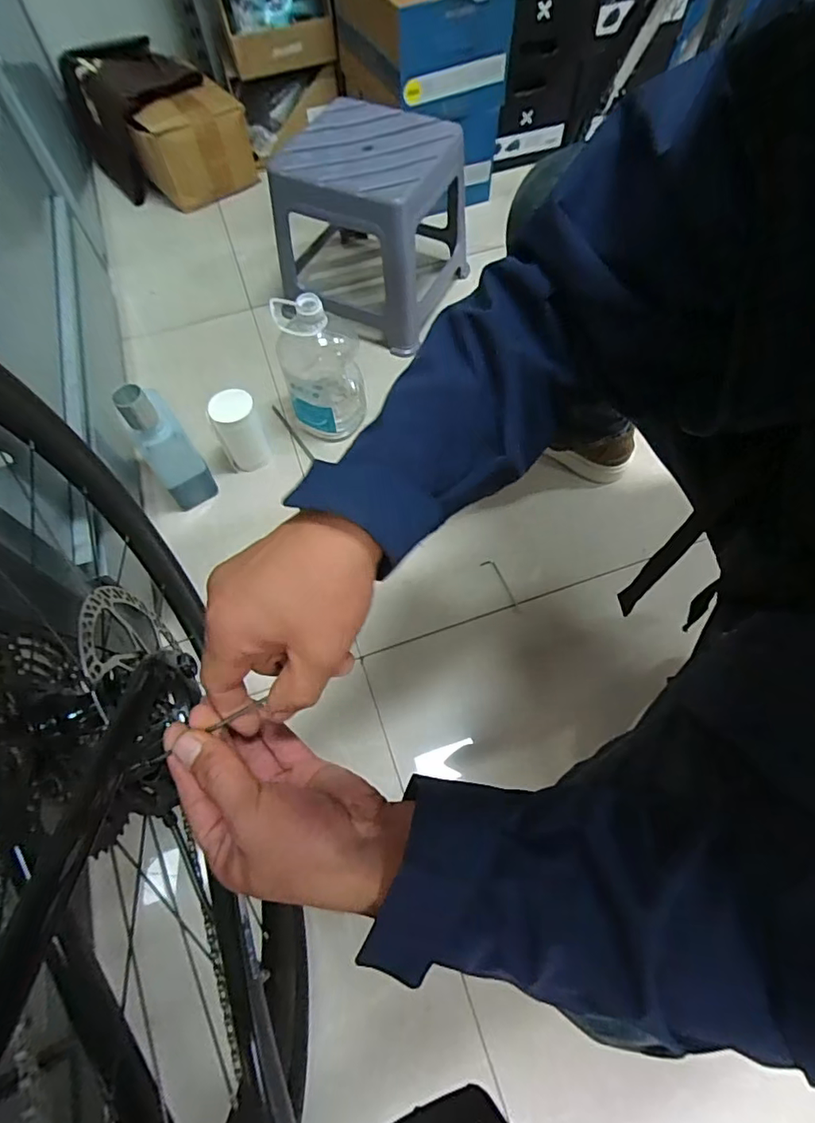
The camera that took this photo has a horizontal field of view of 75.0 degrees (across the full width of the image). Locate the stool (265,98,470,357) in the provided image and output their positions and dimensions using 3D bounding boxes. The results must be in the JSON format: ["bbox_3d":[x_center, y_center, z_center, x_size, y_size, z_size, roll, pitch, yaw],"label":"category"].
[{"bbox_3d":[-0.063,-0.622,0.979,0.285,0.266,0.311,28,68,13],"label":"stool"}]

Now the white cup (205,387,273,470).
[{"bbox_3d":[-0.267,-0.210,0.853,0.075,0.127,0.063,-24,66,-11],"label":"white cup"}]

